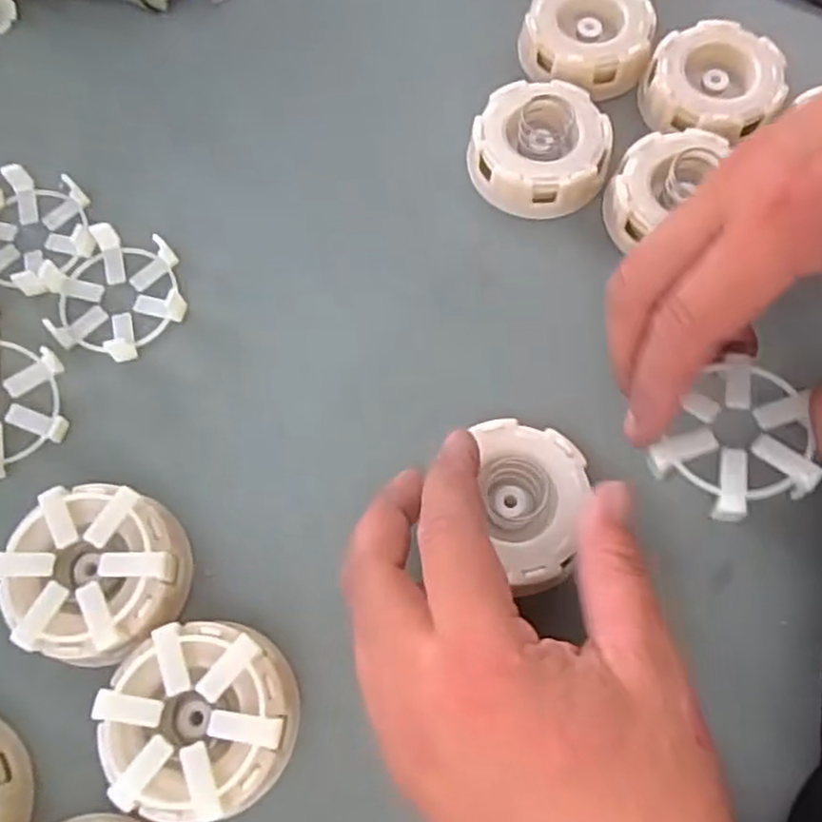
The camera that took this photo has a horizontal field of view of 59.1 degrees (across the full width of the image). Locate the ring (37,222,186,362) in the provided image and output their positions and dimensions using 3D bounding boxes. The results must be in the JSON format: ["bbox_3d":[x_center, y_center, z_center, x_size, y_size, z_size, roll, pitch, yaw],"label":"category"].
[{"bbox_3d":[-0.127,-0.050,0.309,0.055,0.013,0.059,-1,69,2],"label":"ring"}]

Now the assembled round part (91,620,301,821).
[{"bbox_3d":[-0.070,0.103,0.244,0.062,0.026,0.058,-1,69,2],"label":"assembled round part"}]

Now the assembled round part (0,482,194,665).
[{"bbox_3d":[-0.112,0.058,0.261,0.058,0.029,0.059,-1,69,2],"label":"assembled round part"}]

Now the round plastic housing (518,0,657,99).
[{"bbox_3d":[0.086,-0.186,0.354,0.060,0.018,0.058,-1,69,2],"label":"round plastic housing"}]

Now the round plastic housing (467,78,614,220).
[{"bbox_3d":[0.058,-0.119,0.325,0.059,0.027,0.059,-1,69,2],"label":"round plastic housing"}]

